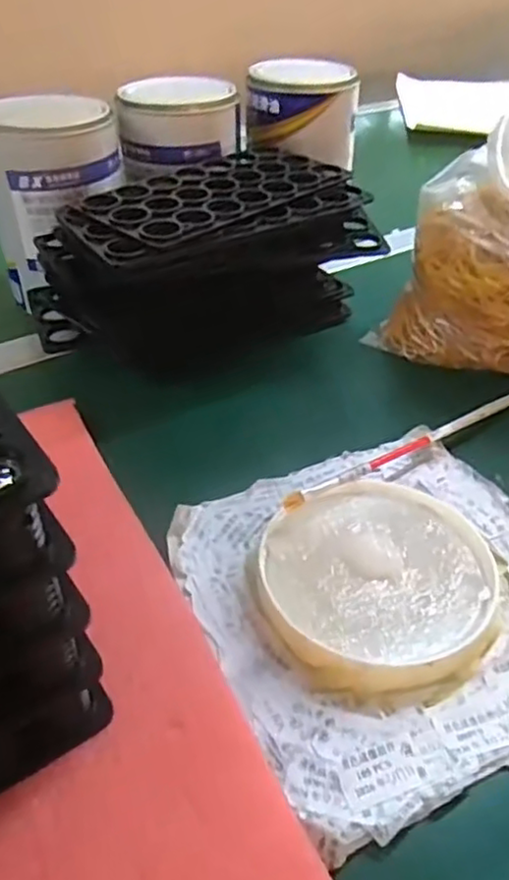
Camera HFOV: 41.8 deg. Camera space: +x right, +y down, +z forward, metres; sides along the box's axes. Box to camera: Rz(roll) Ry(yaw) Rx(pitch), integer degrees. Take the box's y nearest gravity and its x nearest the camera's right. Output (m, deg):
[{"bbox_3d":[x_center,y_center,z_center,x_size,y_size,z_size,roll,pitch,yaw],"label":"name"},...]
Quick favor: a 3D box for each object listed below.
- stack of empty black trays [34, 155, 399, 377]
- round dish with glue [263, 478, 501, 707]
[{"bbox_3d":[-0.035,-0.137,0.493,0.238,0.092,0.154,-25,46,-28],"label":"stack of empty black trays"},{"bbox_3d":[0.065,0.073,0.341,0.118,0.018,0.115,1,39,0],"label":"round dish with glue"}]

